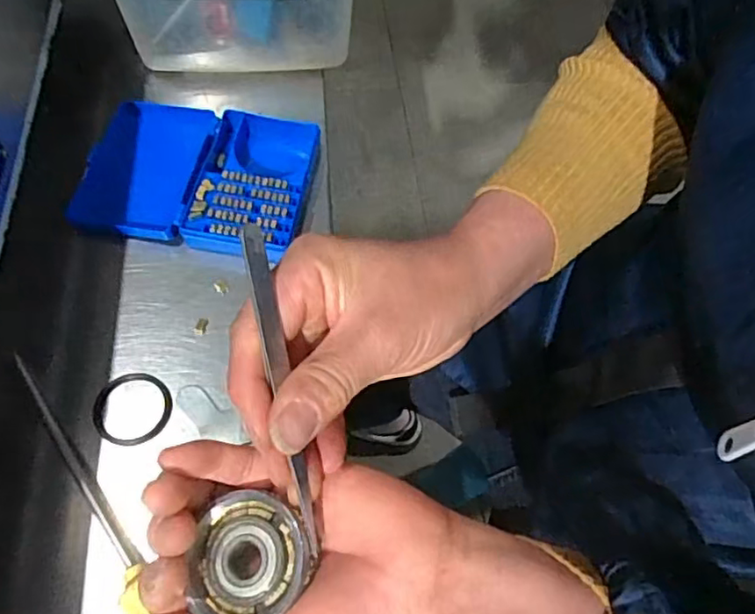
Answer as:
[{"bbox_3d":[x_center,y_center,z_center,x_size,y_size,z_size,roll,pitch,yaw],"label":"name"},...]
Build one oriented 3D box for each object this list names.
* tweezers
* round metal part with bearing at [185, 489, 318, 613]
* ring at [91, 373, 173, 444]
[{"bbox_3d":[-0.036,0.030,0.226,0.008,0.008,0.121,-11,92,-9],"label":"tweezers"},{"bbox_3d":[-0.047,0.095,0.230,0.044,0.015,0.044,-4,69,12],"label":"round metal part with bearing"},{"bbox_3d":[-0.135,0.056,0.336,0.040,0.005,0.042,2,63,-3],"label":"ring"}]

